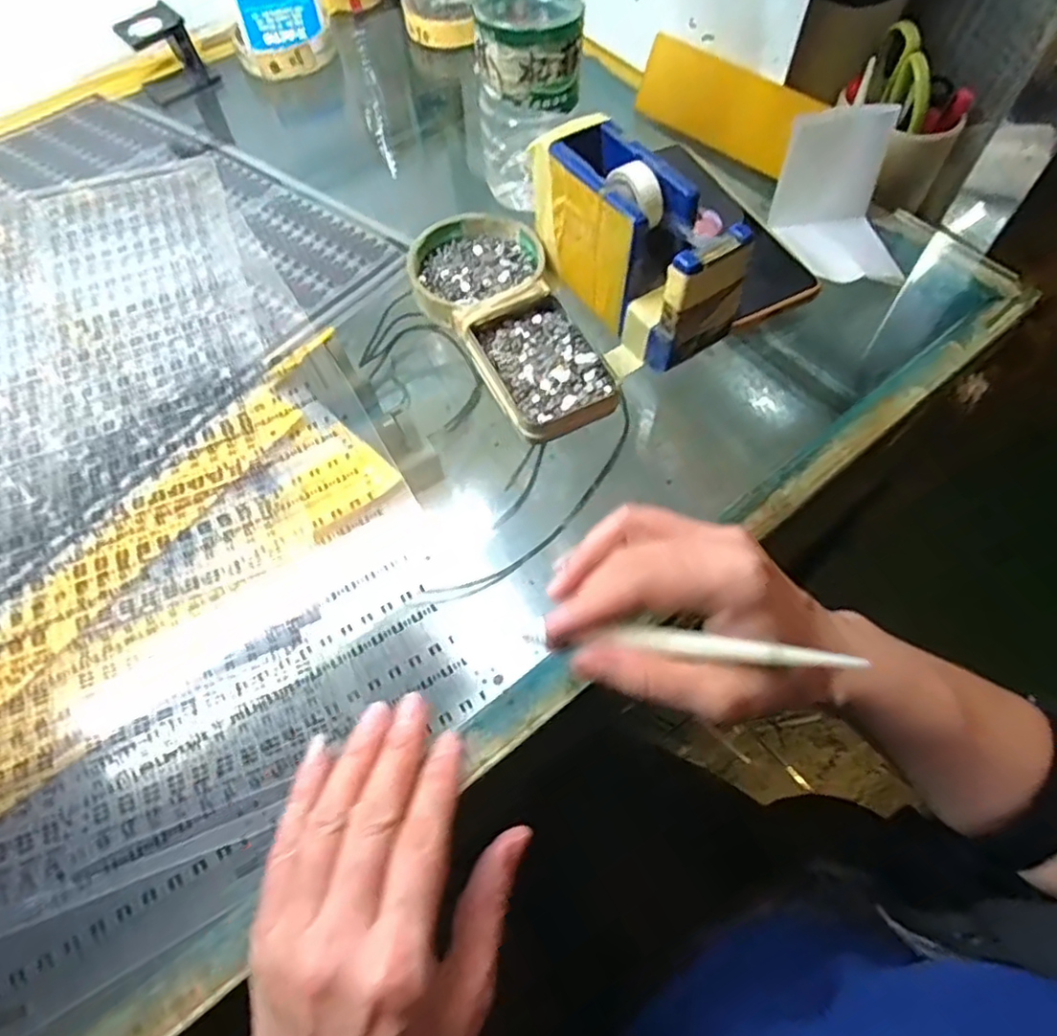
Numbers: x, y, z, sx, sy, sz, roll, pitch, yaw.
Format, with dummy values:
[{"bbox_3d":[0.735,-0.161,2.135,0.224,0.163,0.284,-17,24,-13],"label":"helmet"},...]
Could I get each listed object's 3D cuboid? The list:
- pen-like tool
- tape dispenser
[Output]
[{"bbox_3d":[0.062,0.051,0.264,0.123,0.006,0.011,4,61,12],"label":"pen-like tool"},{"bbox_3d":[0.058,-0.153,0.369,0.045,0.073,0.129,-32,64,-15],"label":"tape dispenser"}]

